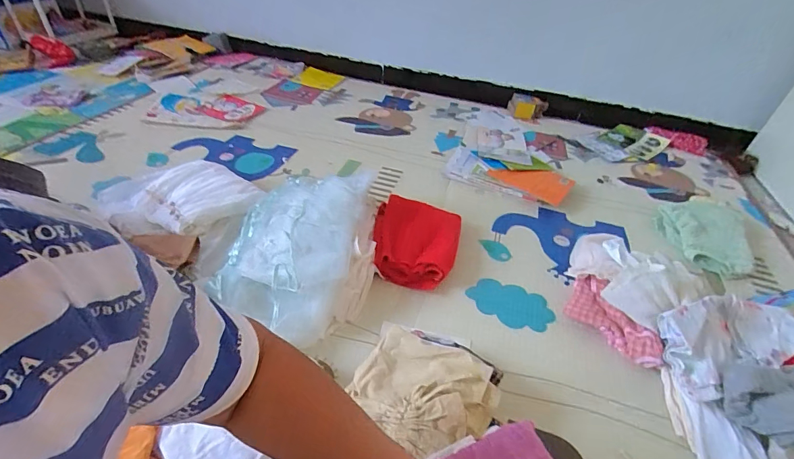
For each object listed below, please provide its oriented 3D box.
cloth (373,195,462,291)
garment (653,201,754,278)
[{"bbox_3d":[0.039,0.020,0.826,0.177,0.054,0.225,8,41,4],"label":"cloth"},{"bbox_3d":[0.743,0.006,0.923,0.193,0.066,0.223,-12,44,-18],"label":"garment"}]

